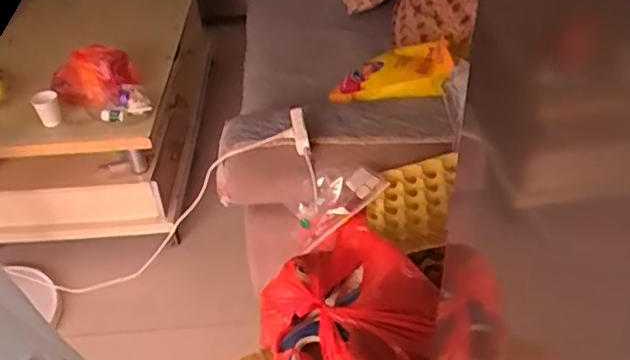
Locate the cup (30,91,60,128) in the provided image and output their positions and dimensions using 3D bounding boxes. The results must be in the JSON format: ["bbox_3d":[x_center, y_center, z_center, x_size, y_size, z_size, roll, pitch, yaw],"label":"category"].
[{"bbox_3d":[-0.751,-0.201,1.703,0.066,0.091,0.061,-2,42,2],"label":"cup"}]

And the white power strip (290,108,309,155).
[{"bbox_3d":[-0.039,-0.118,1.444,0.034,0.028,0.122,-8,66,-6],"label":"white power strip"}]

